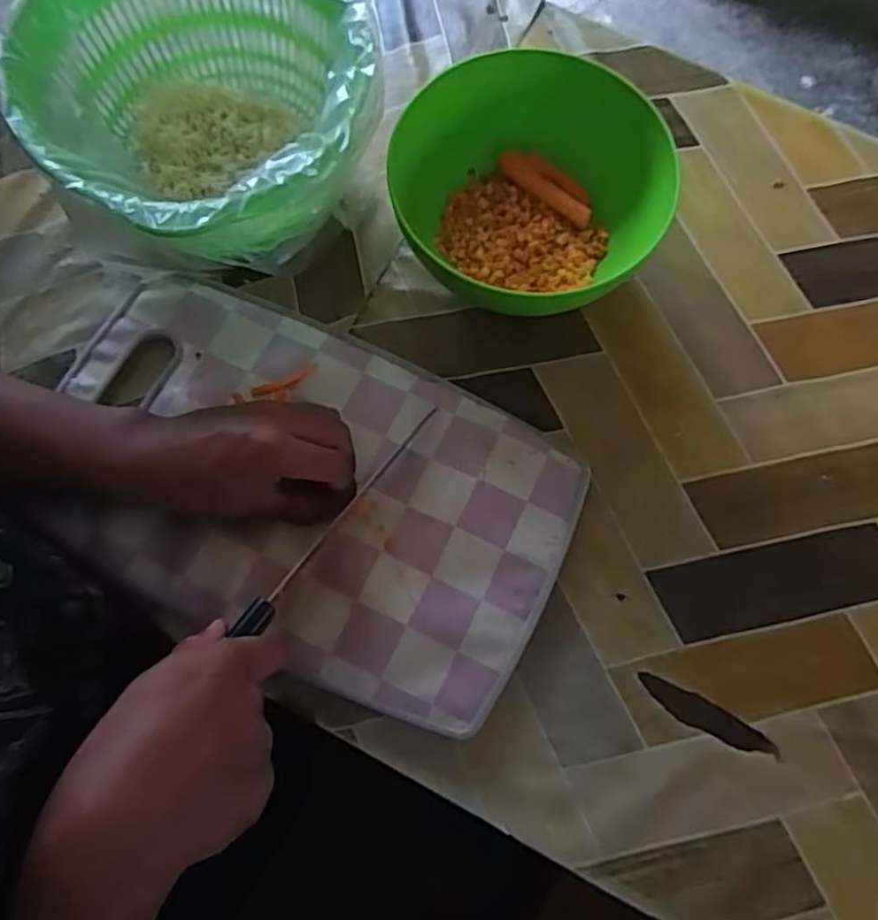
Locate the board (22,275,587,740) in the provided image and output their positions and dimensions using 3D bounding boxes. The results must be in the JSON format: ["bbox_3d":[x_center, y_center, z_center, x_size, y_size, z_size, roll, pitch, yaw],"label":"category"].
[{"bbox_3d":[-0.092,0.021,0.466,0.344,0.017,0.217,22,76,5],"label":"board"}]

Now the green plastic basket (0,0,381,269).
[{"bbox_3d":[-0.152,-0.230,0.479,0.209,0.119,0.218,0,75,-1],"label":"green plastic basket"}]

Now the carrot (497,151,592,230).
[{"bbox_3d":[0.081,-0.204,0.514,0.079,0.015,0.021,39,78,9],"label":"carrot"}]

